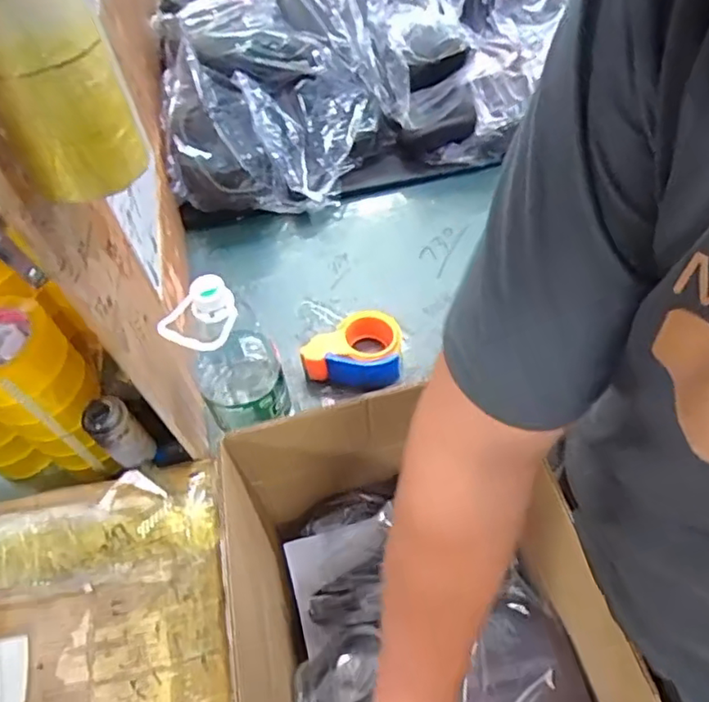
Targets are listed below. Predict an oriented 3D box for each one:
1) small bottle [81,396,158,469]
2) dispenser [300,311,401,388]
[{"bbox_3d":[-0.289,0.100,0.740,0.053,0.109,0.048,-39,64,-18],"label":"small bottle"},{"bbox_3d":[-0.001,-0.007,0.894,0.141,0.064,0.111,3,59,6],"label":"dispenser"}]

